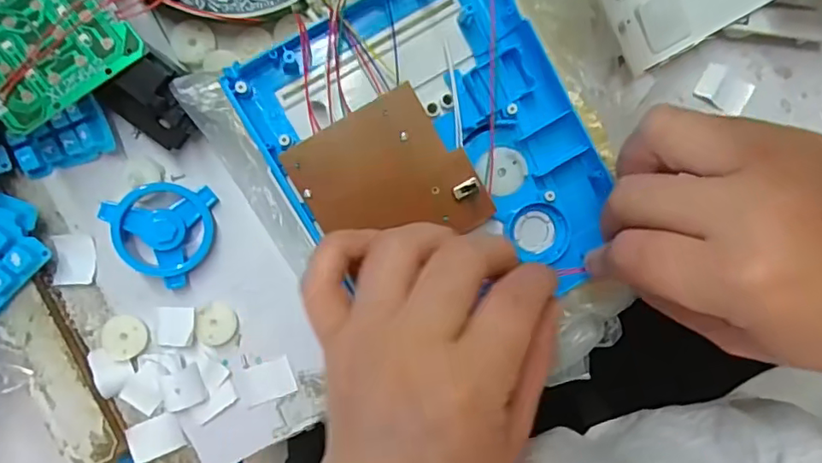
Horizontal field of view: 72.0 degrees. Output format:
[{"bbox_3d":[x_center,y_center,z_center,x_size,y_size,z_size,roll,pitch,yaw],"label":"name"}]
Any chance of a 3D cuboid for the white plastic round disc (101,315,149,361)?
[{"bbox_3d":[-0.153,0.057,0.301,0.023,0.004,0.023,0,90,-1],"label":"white plastic round disc"}]

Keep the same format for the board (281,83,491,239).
[{"bbox_3d":[-0.010,-0.022,0.259,0.073,0.004,0.070,-31,96,-2],"label":"board"}]

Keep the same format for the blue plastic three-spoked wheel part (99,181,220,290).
[{"bbox_3d":[-0.131,0.001,0.293,0.053,0.012,0.053,6,88,-25],"label":"blue plastic three-spoked wheel part"}]

